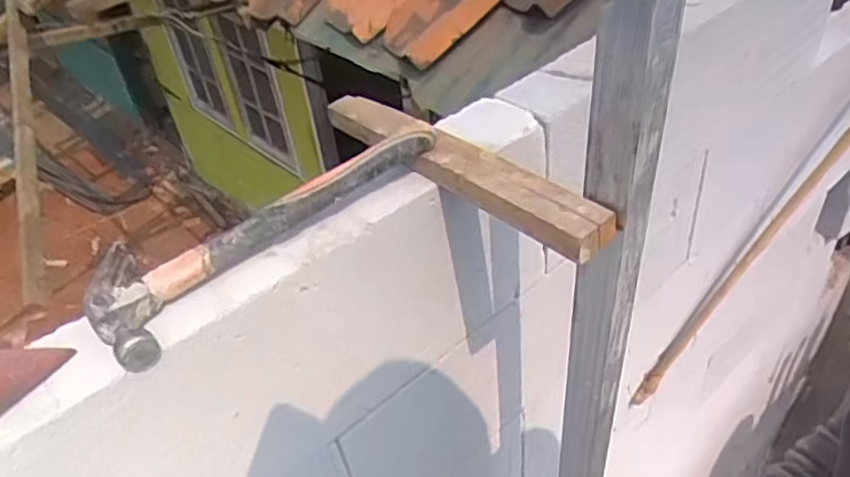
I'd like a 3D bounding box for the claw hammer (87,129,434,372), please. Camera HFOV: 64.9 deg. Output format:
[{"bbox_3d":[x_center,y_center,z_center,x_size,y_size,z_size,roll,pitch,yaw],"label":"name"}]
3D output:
[{"bbox_3d":[-0.120,-0.019,0.497,0.275,0.037,0.100,-35,48,-30],"label":"claw hammer"}]

